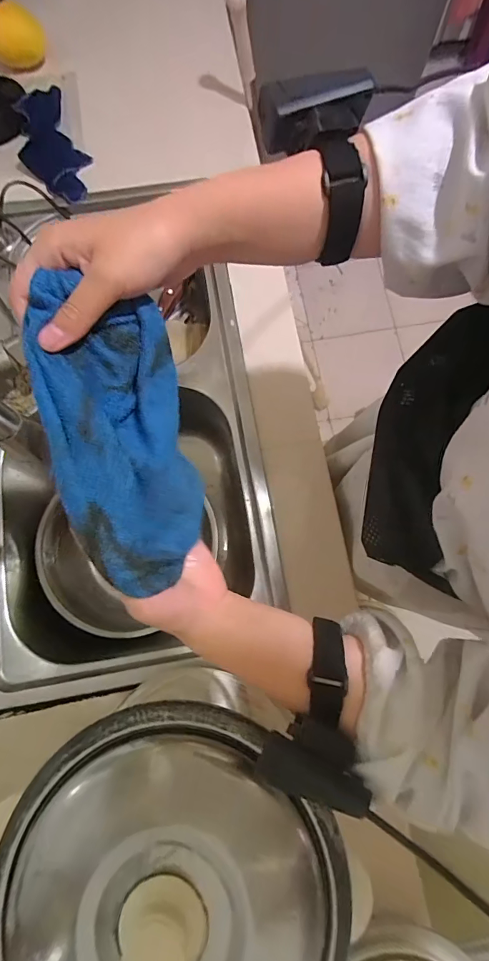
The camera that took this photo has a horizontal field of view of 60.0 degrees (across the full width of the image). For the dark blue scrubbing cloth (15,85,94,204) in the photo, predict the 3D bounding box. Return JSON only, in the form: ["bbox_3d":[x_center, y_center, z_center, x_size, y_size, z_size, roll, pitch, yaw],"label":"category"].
[{"bbox_3d":[-0.317,-0.547,0.694,0.097,0.055,0.217,-24,78,-6],"label":"dark blue scrubbing cloth"}]

